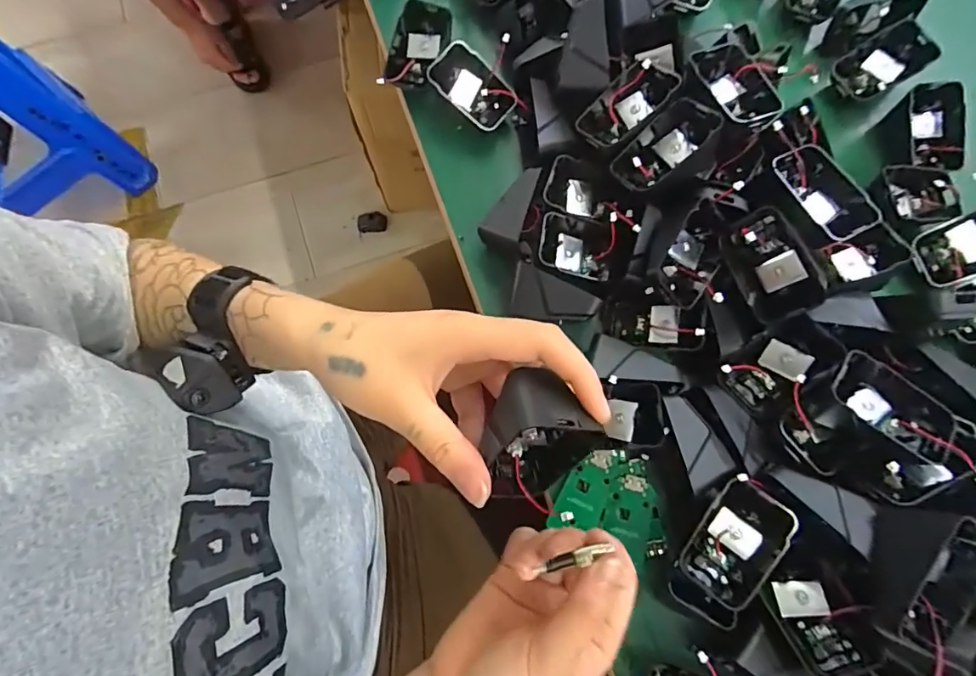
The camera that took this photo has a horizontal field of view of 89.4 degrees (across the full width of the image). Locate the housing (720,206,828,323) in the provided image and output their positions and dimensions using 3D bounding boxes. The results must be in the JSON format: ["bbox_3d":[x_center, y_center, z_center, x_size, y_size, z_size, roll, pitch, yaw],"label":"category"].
[{"bbox_3d":[0.184,-0.047,0.320,0.046,0.024,0.068,-24,84,32],"label":"housing"}]

